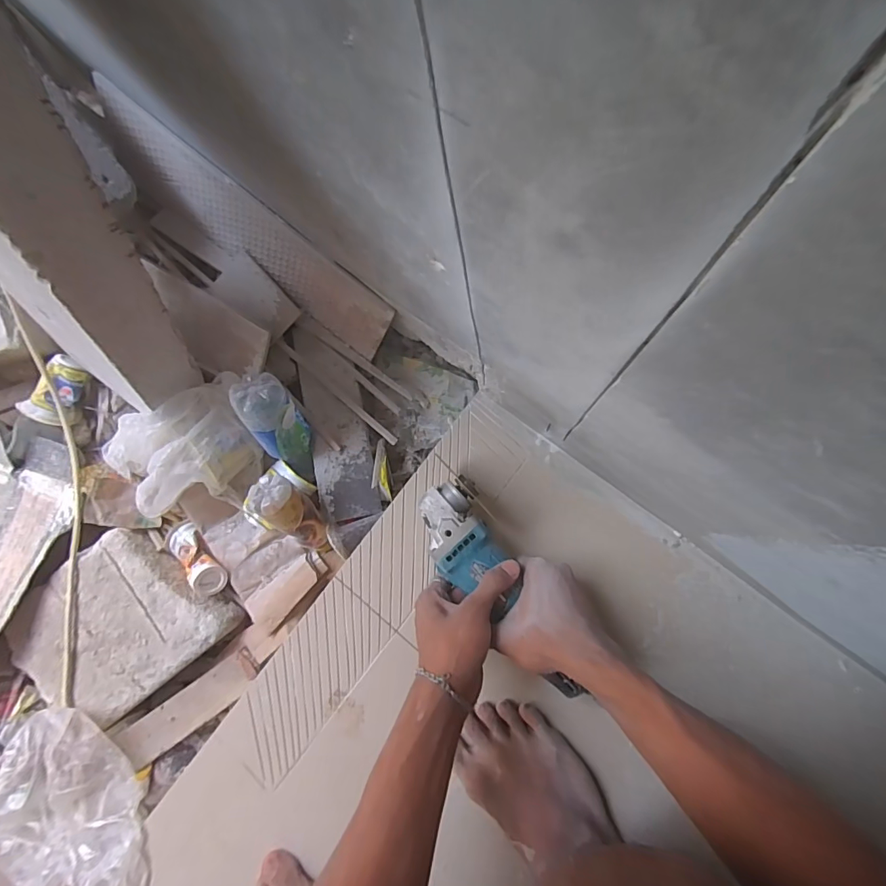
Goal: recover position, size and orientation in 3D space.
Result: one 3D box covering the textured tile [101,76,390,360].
[{"bbox_3d":[-0.225,-0.245,0.547,0.374,0.123,0.007,37,59,-7],"label":"textured tile"}]

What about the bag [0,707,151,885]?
[{"bbox_3d":[-0.463,0.455,0.547,0.174,0.036,0.235,-25,79,4],"label":"bag"}]

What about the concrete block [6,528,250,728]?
[{"bbox_3d":[-0.427,0.245,0.598,0.245,0.068,0.200,-43,78,0],"label":"concrete block"}]

